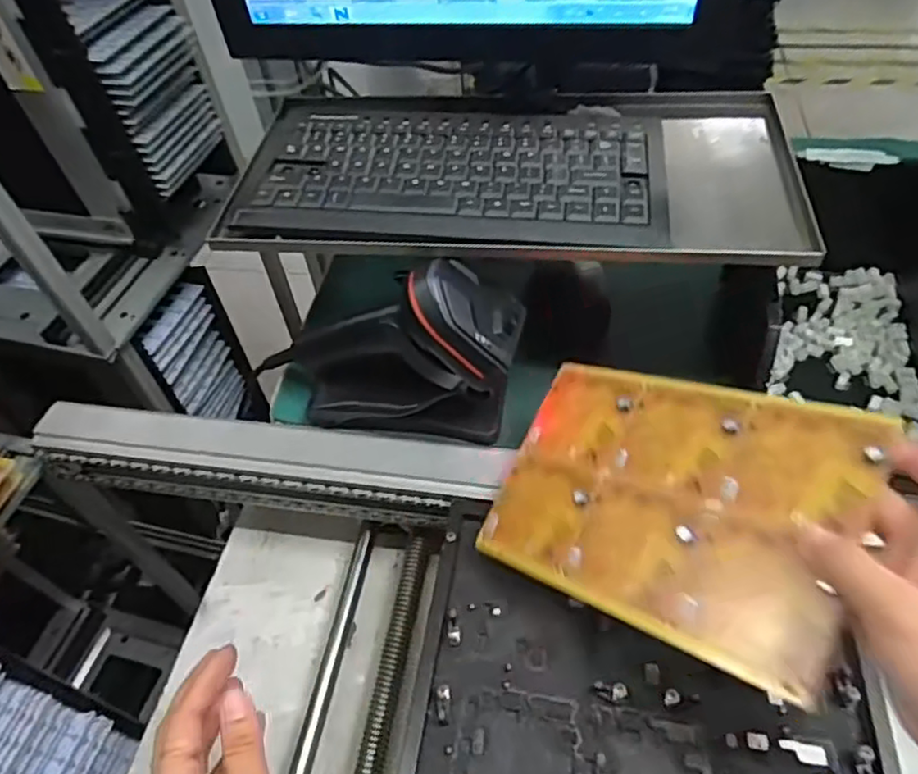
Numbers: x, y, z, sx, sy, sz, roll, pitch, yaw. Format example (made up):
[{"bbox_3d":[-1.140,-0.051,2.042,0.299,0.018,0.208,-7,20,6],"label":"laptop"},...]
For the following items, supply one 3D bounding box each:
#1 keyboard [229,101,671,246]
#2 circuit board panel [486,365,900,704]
[{"bbox_3d":[-0.001,-0.165,0.470,0.293,0.014,0.157,4,51,9],"label":"keyboard"},{"bbox_3d":[0.113,0.061,0.371,0.212,0.006,0.145,13,72,47],"label":"circuit board panel"}]

